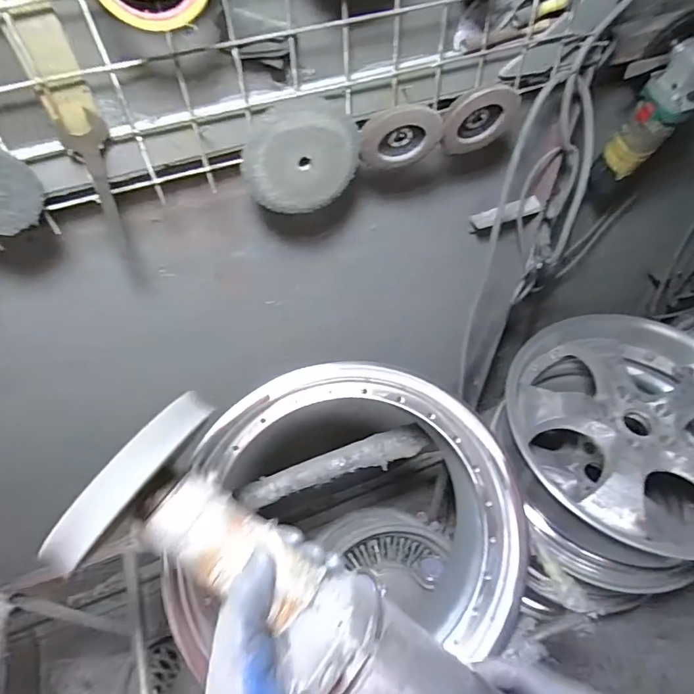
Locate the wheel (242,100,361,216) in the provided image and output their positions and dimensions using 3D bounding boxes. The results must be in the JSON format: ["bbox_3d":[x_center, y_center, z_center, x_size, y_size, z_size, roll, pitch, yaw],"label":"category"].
[{"bbox_3d":[-0.051,-0.214,0.548,0.131,0.125,0.014,-19,55,-11],"label":"wheel"}]

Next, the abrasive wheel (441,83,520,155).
[{"bbox_3d":[0.164,-0.277,0.585,0.097,0.092,0.017,-26,70,20],"label":"abrasive wheel"}]

